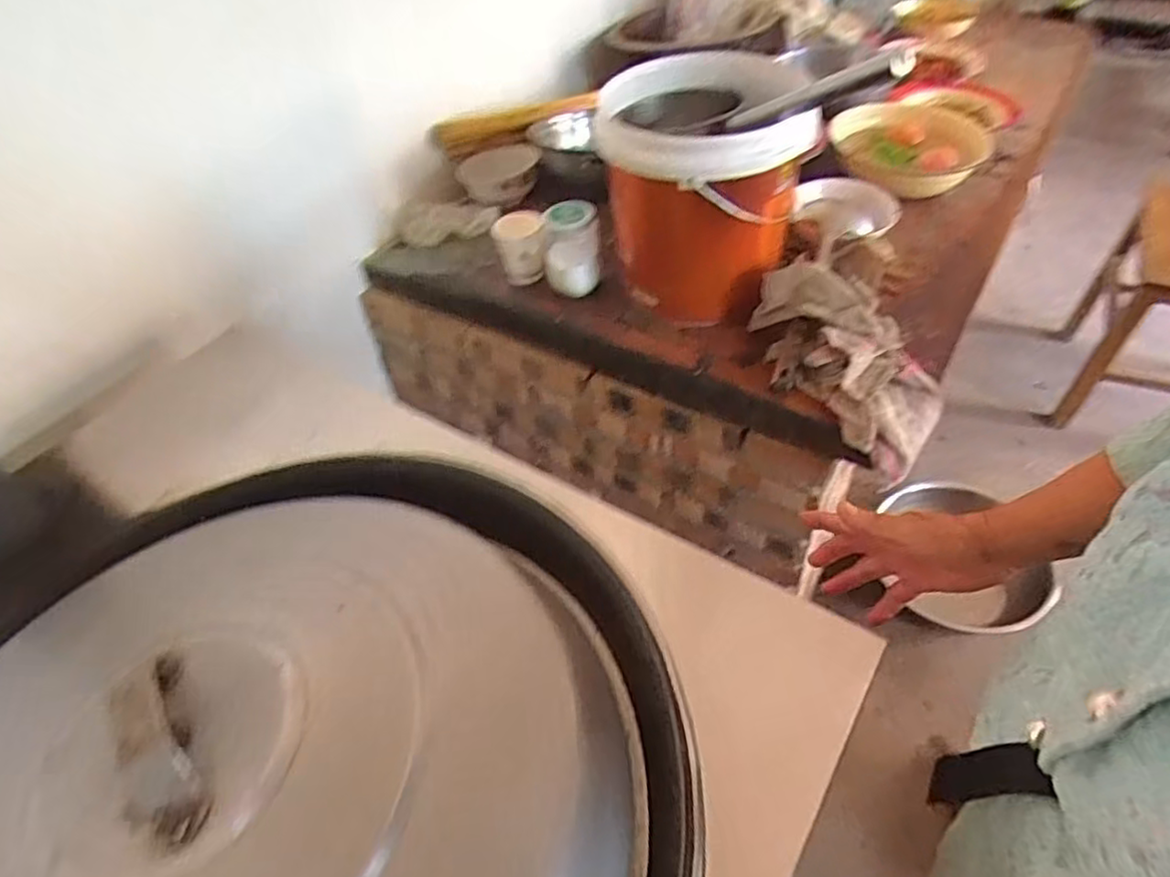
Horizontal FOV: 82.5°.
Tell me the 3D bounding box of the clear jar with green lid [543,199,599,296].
[{"bbox_3d":[-0.019,-0.267,0.961,0.077,0.127,0.063,-9,47,-1],"label":"clear jar with green lid"}]

